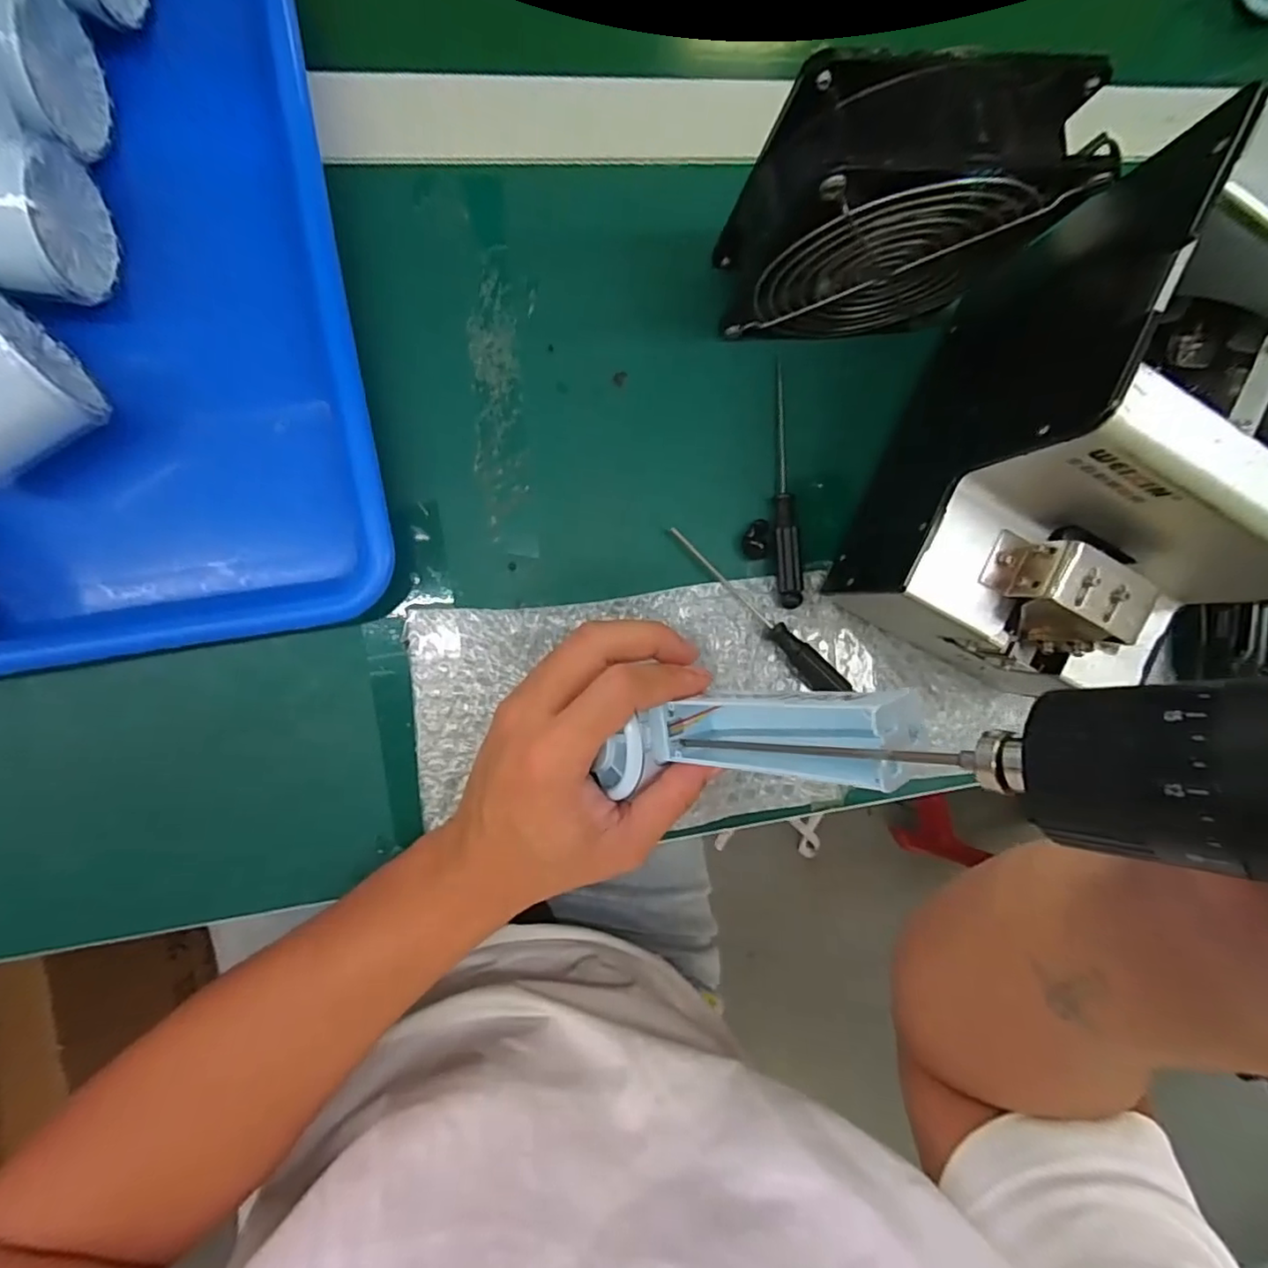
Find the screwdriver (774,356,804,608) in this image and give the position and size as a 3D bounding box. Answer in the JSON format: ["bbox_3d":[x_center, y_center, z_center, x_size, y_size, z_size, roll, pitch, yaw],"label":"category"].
[{"bbox_3d":[0.079,-0.078,0.312,0.012,0.012,0.127,-2,91,-9],"label":"screwdriver"}]

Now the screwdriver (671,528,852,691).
[{"bbox_3d":[0.066,-0.011,0.312,0.016,0.014,0.120,-45,97,-6],"label":"screwdriver"}]

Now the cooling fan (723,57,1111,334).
[{"bbox_3d":[0.108,-0.176,0.260,0.120,0.118,0.048,-5,91,-9],"label":"cooling fan"}]

